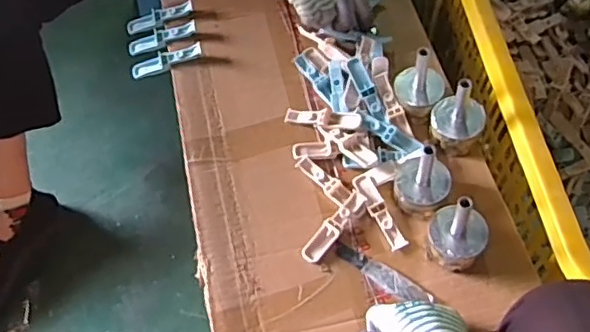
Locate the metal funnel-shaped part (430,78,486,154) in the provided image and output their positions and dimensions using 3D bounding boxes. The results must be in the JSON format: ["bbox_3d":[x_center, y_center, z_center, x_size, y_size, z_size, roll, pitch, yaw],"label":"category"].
[{"bbox_3d":[0.185,-0.056,0.653,0.061,0.088,0.053,26,64,15],"label":"metal funnel-shaped part"}]

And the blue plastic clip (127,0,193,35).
[{"bbox_3d":[-0.181,-0.197,0.785,0.092,0.014,0.031,-16,62,10],"label":"blue plastic clip"}]

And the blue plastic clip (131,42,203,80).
[{"bbox_3d":[-0.165,-0.134,0.751,0.092,0.016,0.024,-18,63,5],"label":"blue plastic clip"}]

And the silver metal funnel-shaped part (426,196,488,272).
[{"bbox_3d":[0.167,0.063,0.591,0.056,0.095,0.057,0,60,1],"label":"silver metal funnel-shaped part"}]

